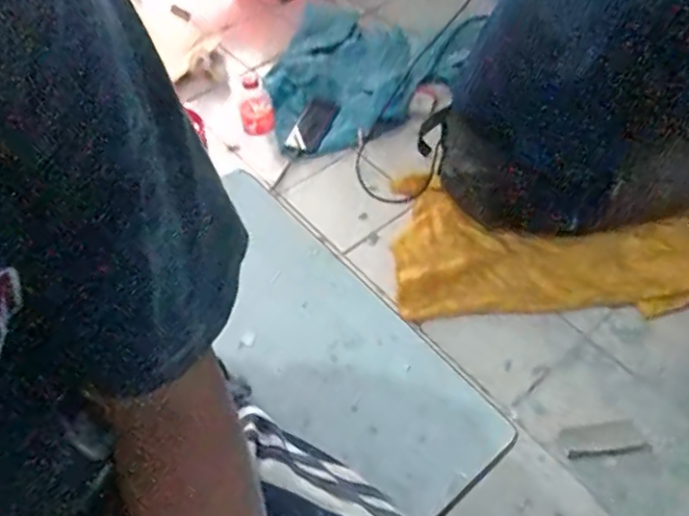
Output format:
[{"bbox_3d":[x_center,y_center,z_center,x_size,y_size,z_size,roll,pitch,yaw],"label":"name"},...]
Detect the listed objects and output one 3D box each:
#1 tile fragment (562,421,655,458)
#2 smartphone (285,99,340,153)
[{"bbox_3d":[0.383,0.268,0.853,0.115,0.004,0.047,-6,53,1],"label":"tile fragment"},{"bbox_3d":[-0.075,-0.299,1.317,0.084,0.015,0.134,28,85,23],"label":"smartphone"}]

